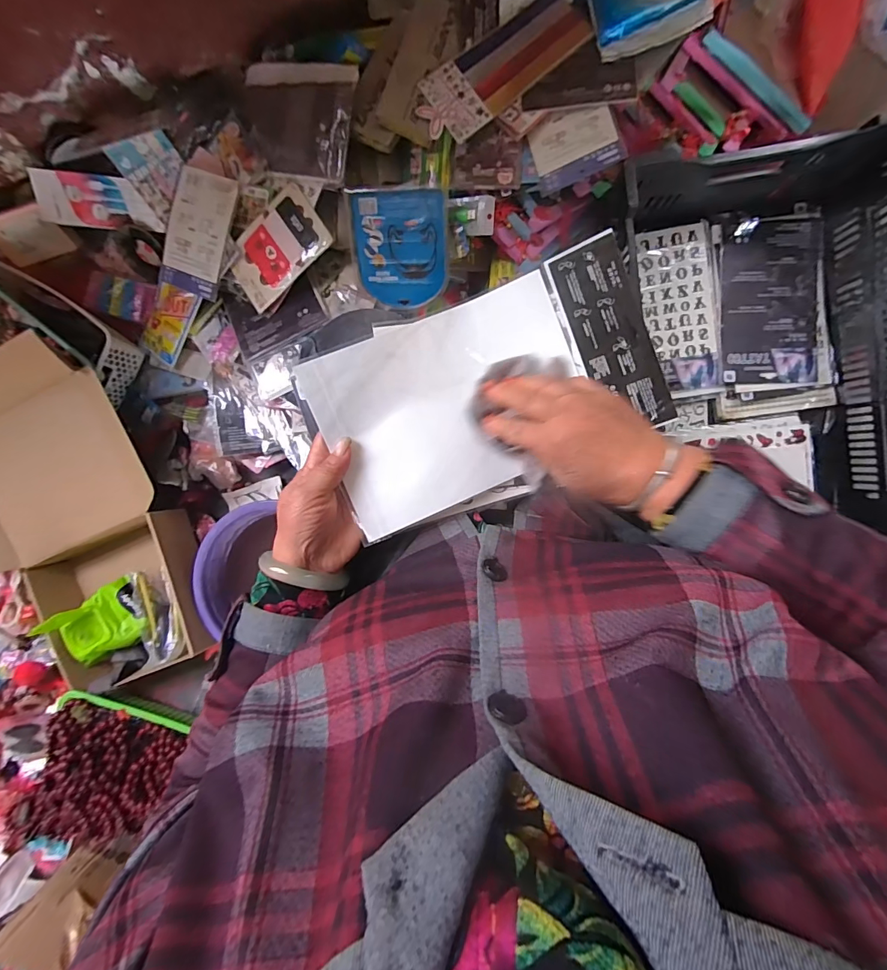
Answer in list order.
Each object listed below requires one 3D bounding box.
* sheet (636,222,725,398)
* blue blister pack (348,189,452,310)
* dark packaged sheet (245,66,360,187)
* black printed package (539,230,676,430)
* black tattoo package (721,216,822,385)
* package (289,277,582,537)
[{"bbox_3d":[0.410,-0.302,0.722,0.122,0.007,0.284,-7,93,4],"label":"sheet"},{"bbox_3d":[-0.070,-0.373,0.671,0.152,0.022,0.166,8,129,11],"label":"blue blister pack"},{"bbox_3d":[-0.229,-0.561,0.652,0.200,0.020,0.145,18,114,21],"label":"dark packaged sheet"},{"bbox_3d":[0.139,-0.122,0.346,0.056,0.004,0.157,-21,92,18],"label":"black printed package"},{"bbox_3d":[0.564,-0.317,0.717,0.165,0.010,0.282,0,93,4],"label":"black tattoo package"},{"bbox_3d":[0.009,-0.068,0.354,0.217,0.029,0.160,-22,92,0],"label":"package"}]

